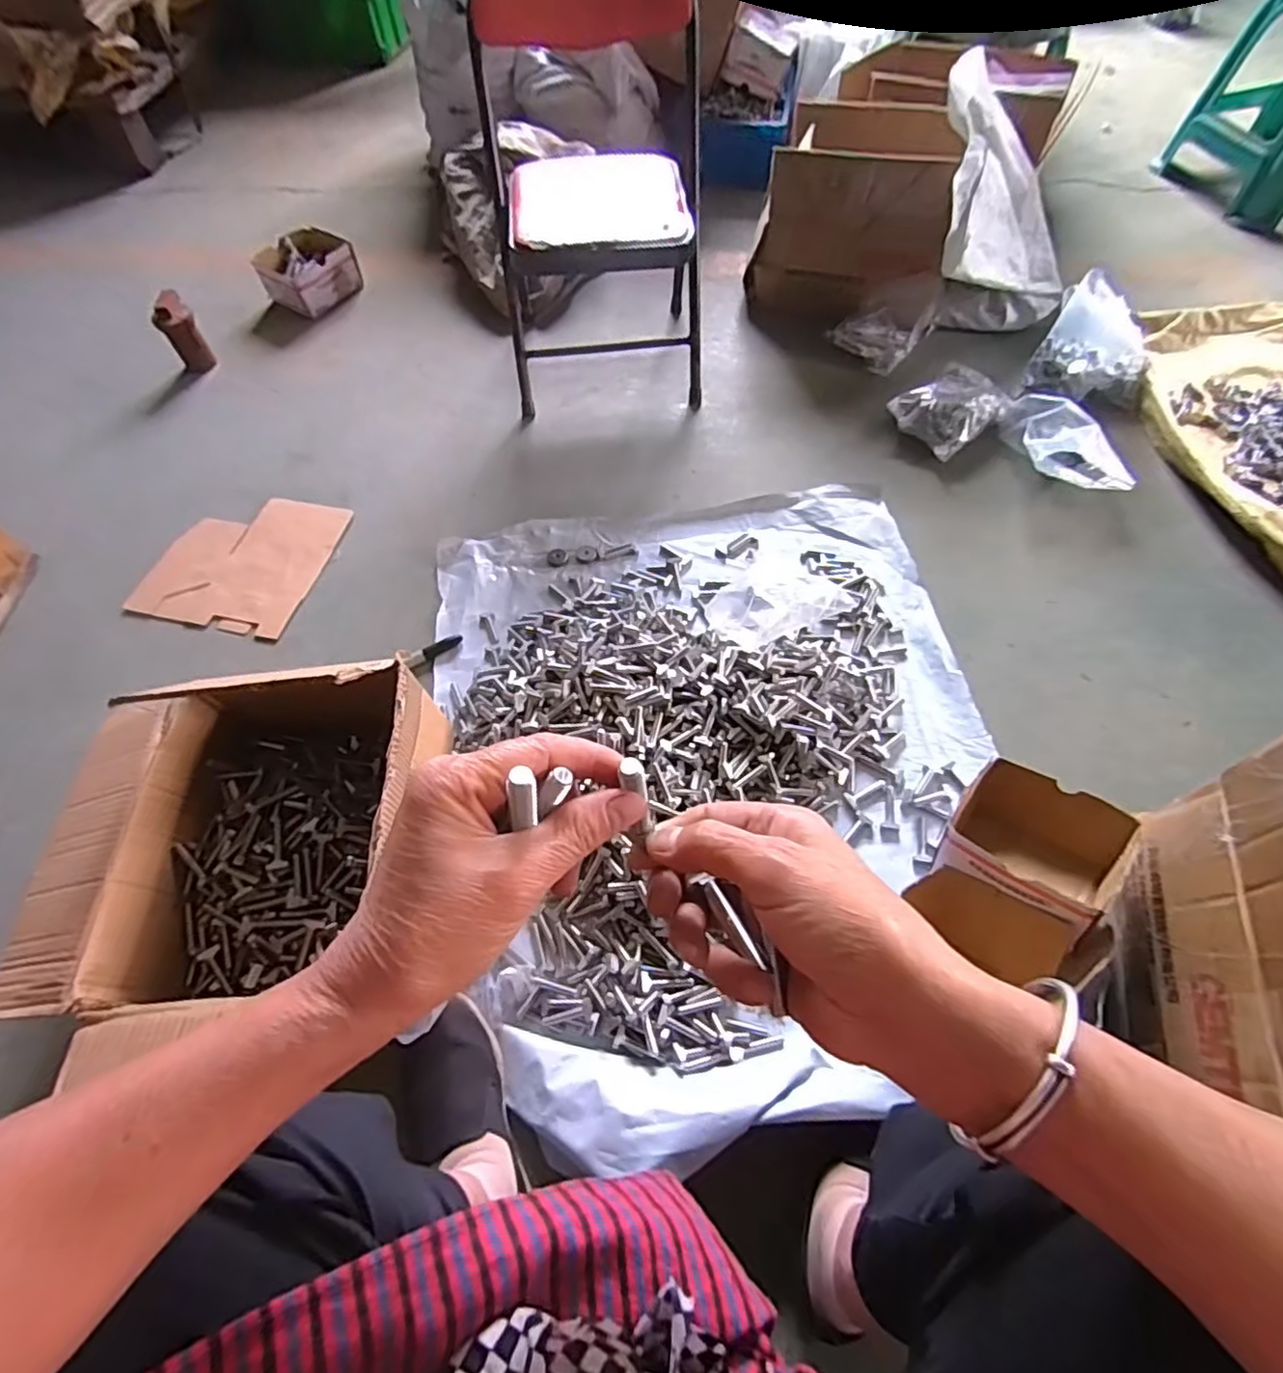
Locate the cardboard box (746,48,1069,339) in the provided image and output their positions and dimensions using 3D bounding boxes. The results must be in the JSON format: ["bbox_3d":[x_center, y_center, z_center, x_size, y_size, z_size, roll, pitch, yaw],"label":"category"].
[{"bbox_3d":[0.495,-0.938,1.217,0.421,0.331,0.523,33,60,25],"label":"cardboard box"}]

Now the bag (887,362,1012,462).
[{"bbox_3d":[0.515,-0.465,1.067,0.167,0.065,0.130,-32,57,-21],"label":"bag"}]

